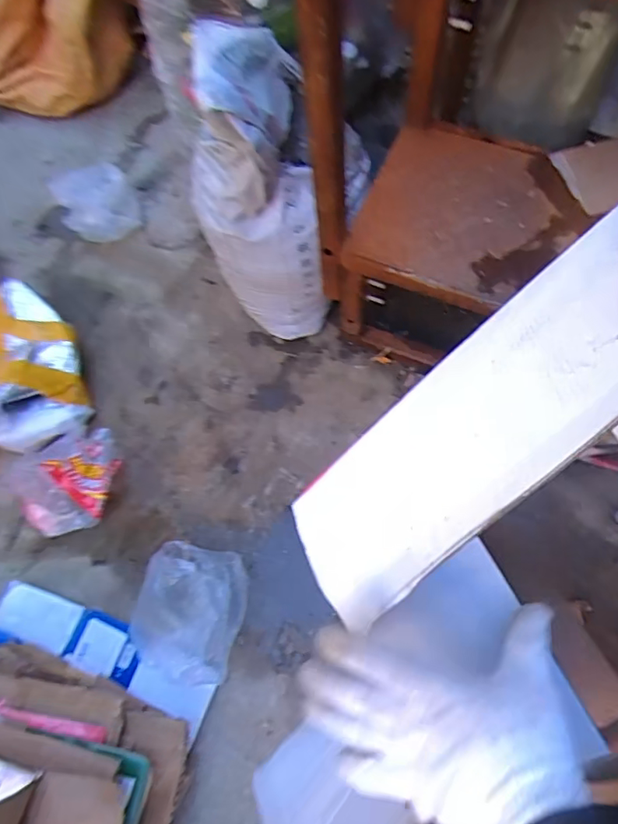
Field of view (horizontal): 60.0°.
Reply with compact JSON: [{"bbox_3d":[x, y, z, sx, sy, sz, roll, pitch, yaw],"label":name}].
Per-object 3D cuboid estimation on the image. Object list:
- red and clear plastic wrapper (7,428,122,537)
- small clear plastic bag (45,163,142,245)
[{"bbox_3d":[-0.468,0.127,1.042,0.163,0.142,0.212,-1,69,2],"label":"red and clear plastic wrapper"},{"bbox_3d":[-0.520,-0.517,1.321,0.172,0.109,0.197,-26,70,-7],"label":"small clear plastic bag"}]

